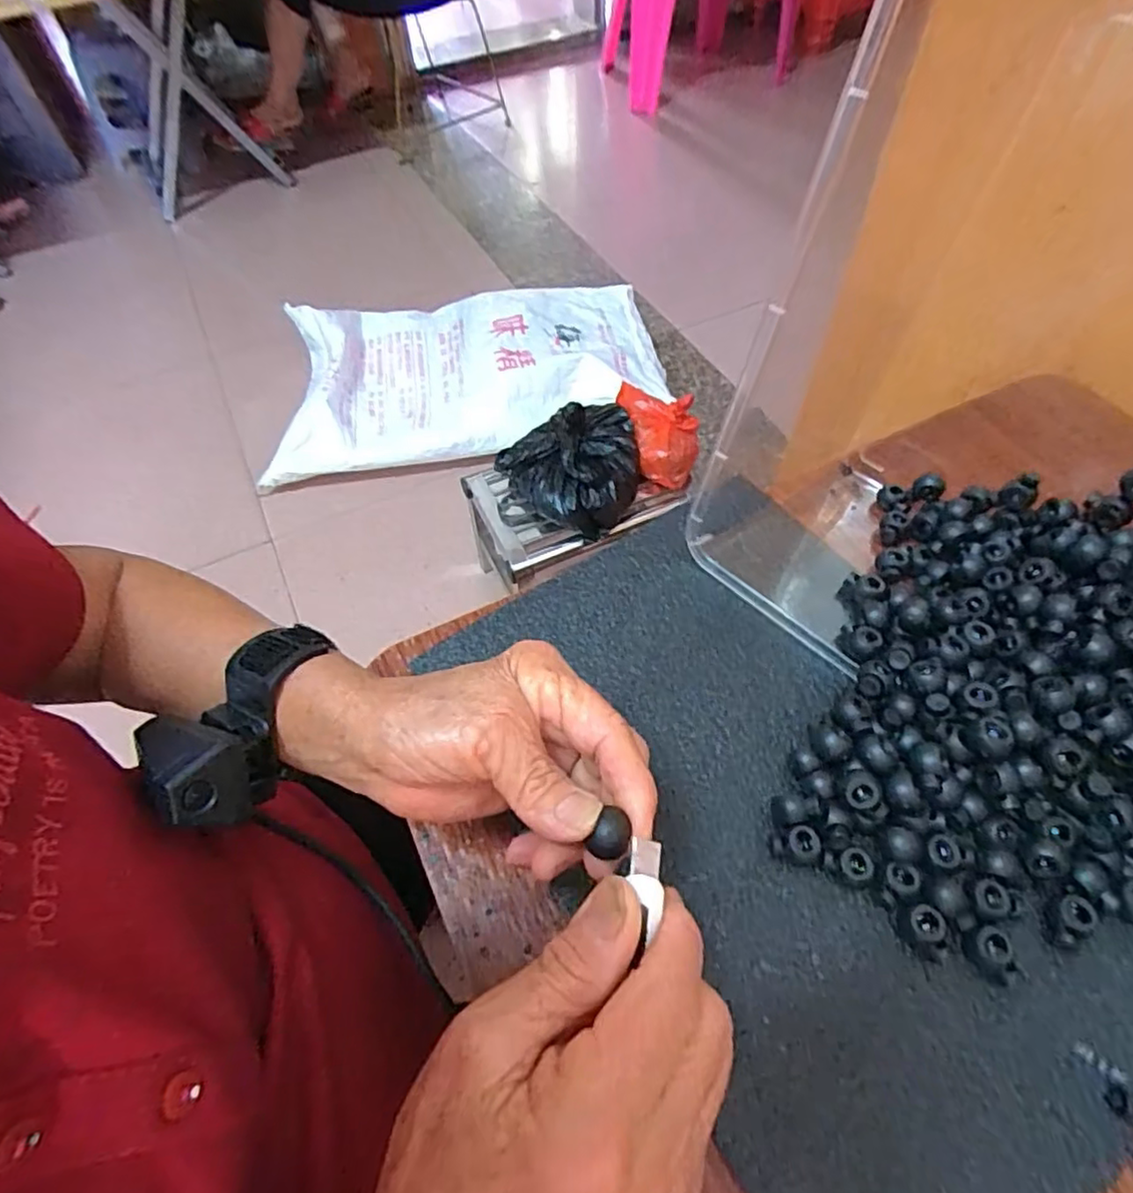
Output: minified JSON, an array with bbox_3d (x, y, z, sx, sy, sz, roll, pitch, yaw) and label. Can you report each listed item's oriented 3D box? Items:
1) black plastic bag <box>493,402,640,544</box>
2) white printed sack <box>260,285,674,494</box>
[{"bbox_3d":[0.002,-0.170,0.859,0.188,0.100,0.185,-4,57,-1],"label":"black plastic bag"},{"bbox_3d":[-0.189,-0.469,1.273,0.757,0.117,0.458,-12,57,-6],"label":"white printed sack"}]

